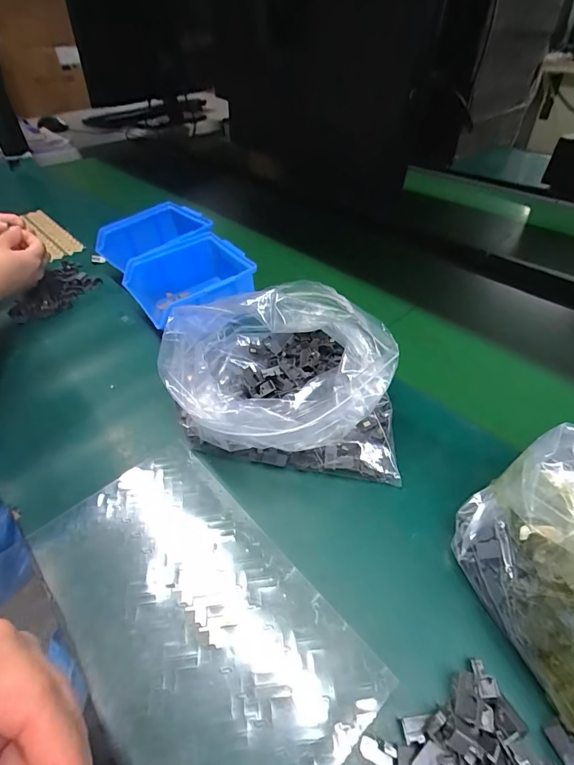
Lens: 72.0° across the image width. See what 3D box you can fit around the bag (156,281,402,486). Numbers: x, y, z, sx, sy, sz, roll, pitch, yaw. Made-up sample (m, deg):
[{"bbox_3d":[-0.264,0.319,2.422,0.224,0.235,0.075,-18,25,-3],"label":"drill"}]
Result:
[{"bbox_3d":[-0.010,-0.004,0.352,0.204,0.100,0.157,0,45,4],"label":"bag"}]

